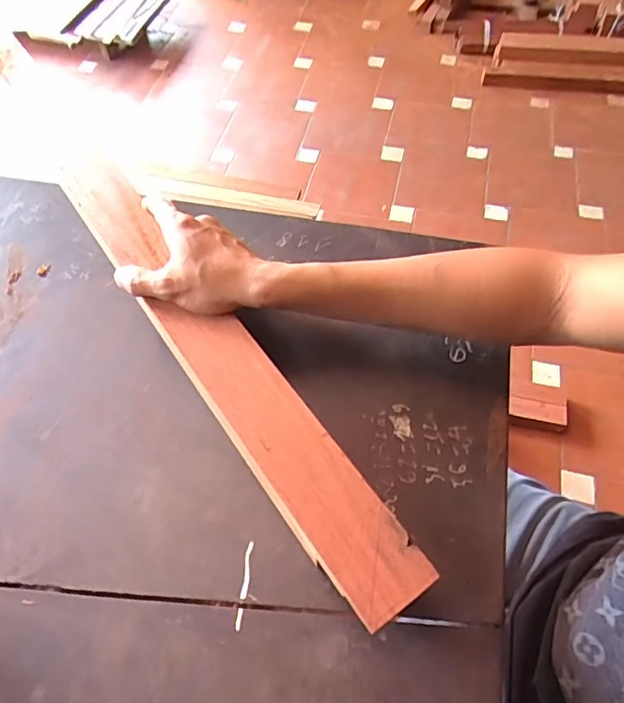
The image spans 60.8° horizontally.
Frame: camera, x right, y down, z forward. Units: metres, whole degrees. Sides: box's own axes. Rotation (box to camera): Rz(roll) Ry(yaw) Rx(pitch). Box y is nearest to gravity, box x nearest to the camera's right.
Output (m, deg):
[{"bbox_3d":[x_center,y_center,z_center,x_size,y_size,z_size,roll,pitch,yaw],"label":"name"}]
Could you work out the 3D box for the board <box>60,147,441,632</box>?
[{"bbox_3d":[-0.095,-0.019,0.442,0.062,0.016,0.511,-31,62,-18],"label":"board"}]

